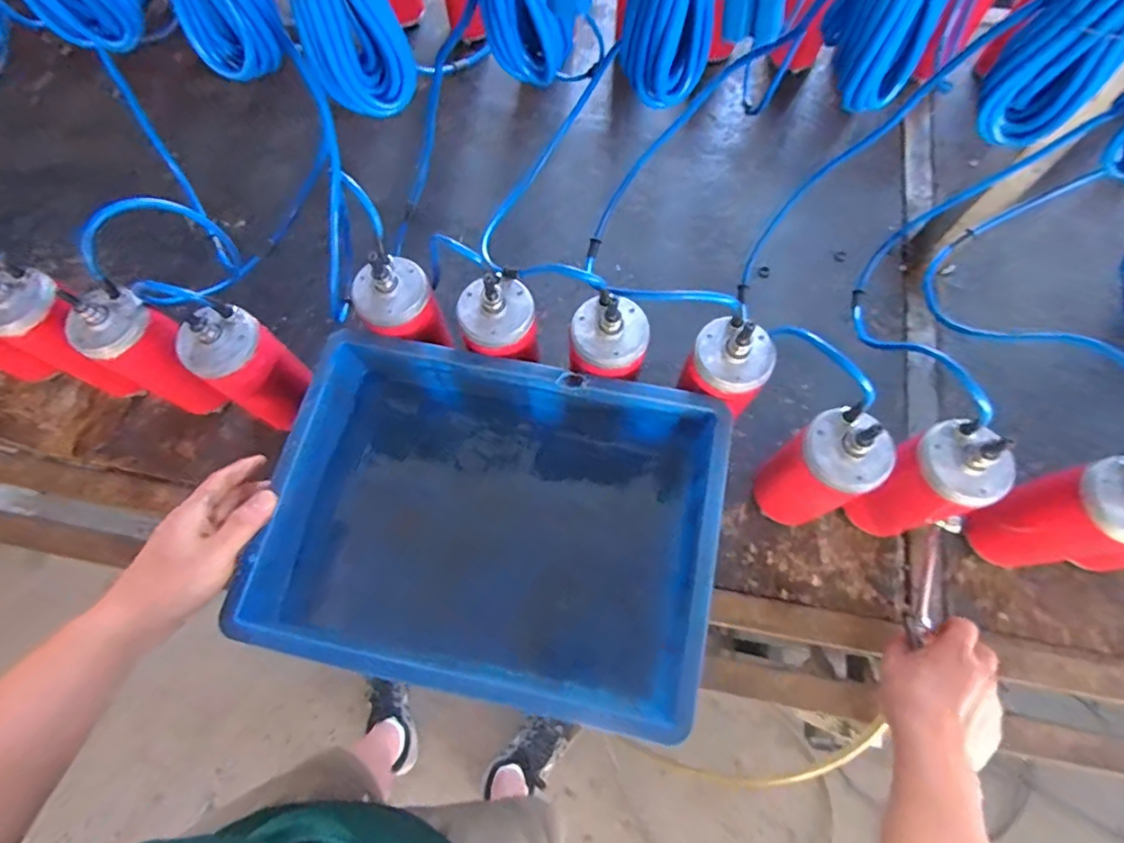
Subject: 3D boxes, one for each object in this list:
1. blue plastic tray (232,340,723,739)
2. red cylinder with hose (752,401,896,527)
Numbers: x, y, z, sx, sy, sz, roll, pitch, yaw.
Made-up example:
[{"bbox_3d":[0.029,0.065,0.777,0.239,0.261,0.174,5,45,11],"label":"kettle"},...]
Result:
[{"bbox_3d":[-0.064,0.107,0.585,0.398,0.196,0.295,11,72,6],"label":"blue plastic tray"},{"bbox_3d":[0.253,0.052,0.559,0.090,0.192,0.075,40,77,13],"label":"red cylinder with hose"}]

